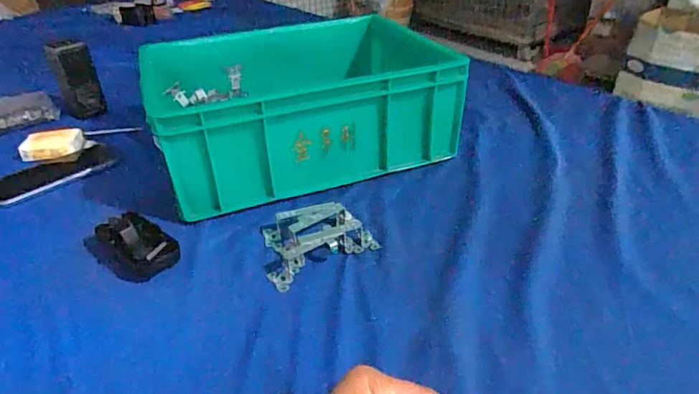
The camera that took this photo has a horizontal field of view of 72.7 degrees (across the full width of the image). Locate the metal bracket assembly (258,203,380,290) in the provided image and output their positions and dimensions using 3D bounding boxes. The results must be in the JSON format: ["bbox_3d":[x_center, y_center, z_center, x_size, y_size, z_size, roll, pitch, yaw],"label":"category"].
[{"bbox_3d":[-0.034,0.047,0.528,0.119,0.031,0.093,-9,35,-9],"label":"metal bracket assembly"}]

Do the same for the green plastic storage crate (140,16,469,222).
[{"bbox_3d":[-0.073,-0.145,0.716,0.403,0.149,0.310,-15,36,-17],"label":"green plastic storage crate"}]

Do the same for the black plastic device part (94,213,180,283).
[{"bbox_3d":[-0.238,0.055,0.527,0.098,0.031,0.059,22,42,32],"label":"black plastic device part"}]

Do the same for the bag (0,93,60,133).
[{"bbox_3d":[-0.616,-0.152,0.861,0.145,0.031,0.113,-26,41,-30],"label":"bag"}]

